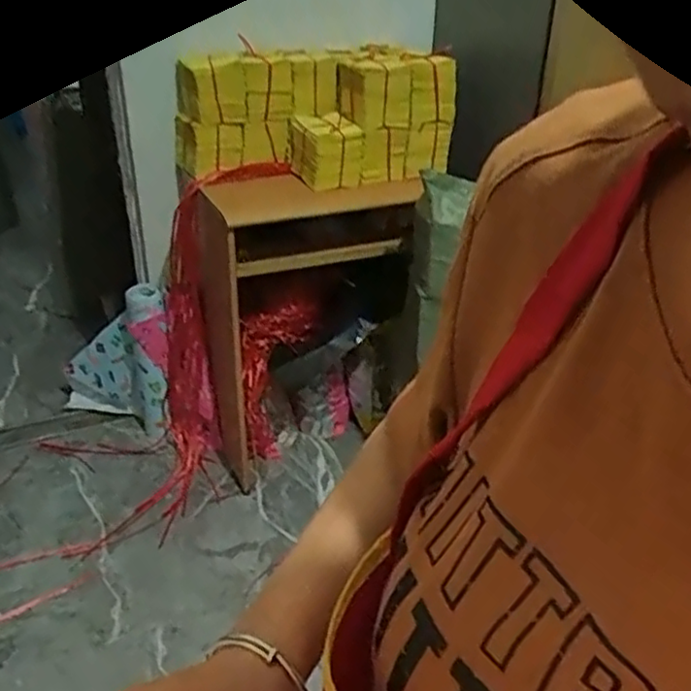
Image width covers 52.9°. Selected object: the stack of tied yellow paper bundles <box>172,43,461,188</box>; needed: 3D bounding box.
[{"bbox_3d":[-0.080,-0.578,1.739,0.613,0.273,0.295,-12,32,-21],"label":"stack of tied yellow paper bundles"}]

